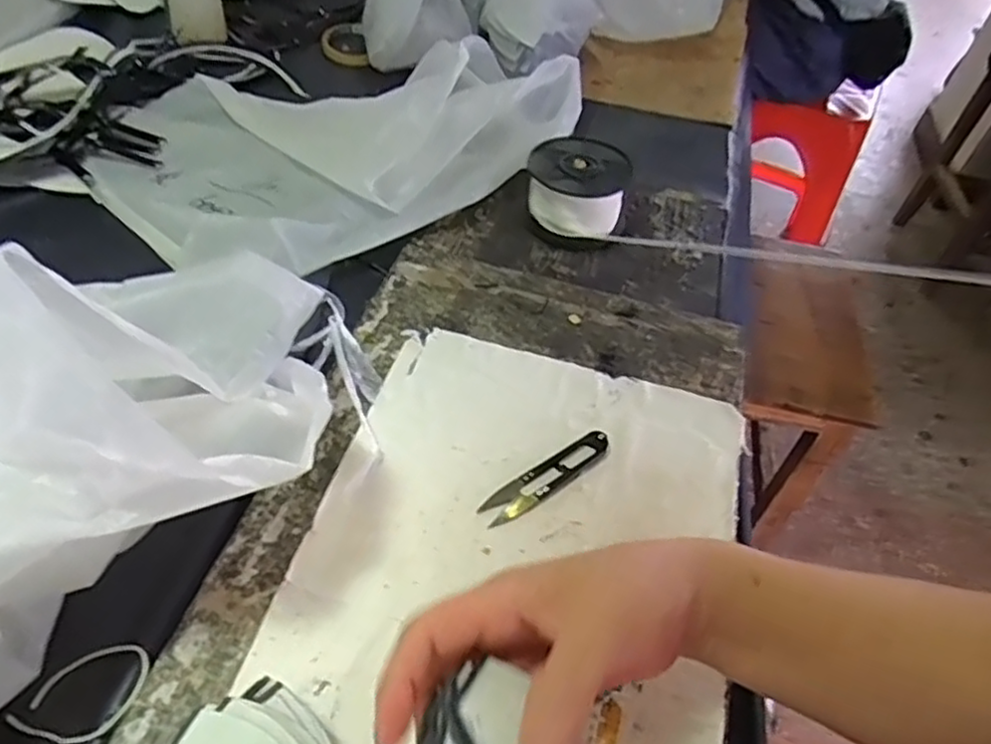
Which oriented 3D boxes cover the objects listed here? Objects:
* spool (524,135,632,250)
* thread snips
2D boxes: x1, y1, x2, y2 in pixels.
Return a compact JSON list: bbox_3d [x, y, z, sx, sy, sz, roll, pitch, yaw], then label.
[{"bbox_3d":[0.075,-0.168,0.646,0.089,0.056,0.094,3,49,-3],"label":"spool"},{"bbox_3d":[0.035,0.069,0.462,0.104,0.007,0.023,-30,58,-27],"label":"thread snips"}]

